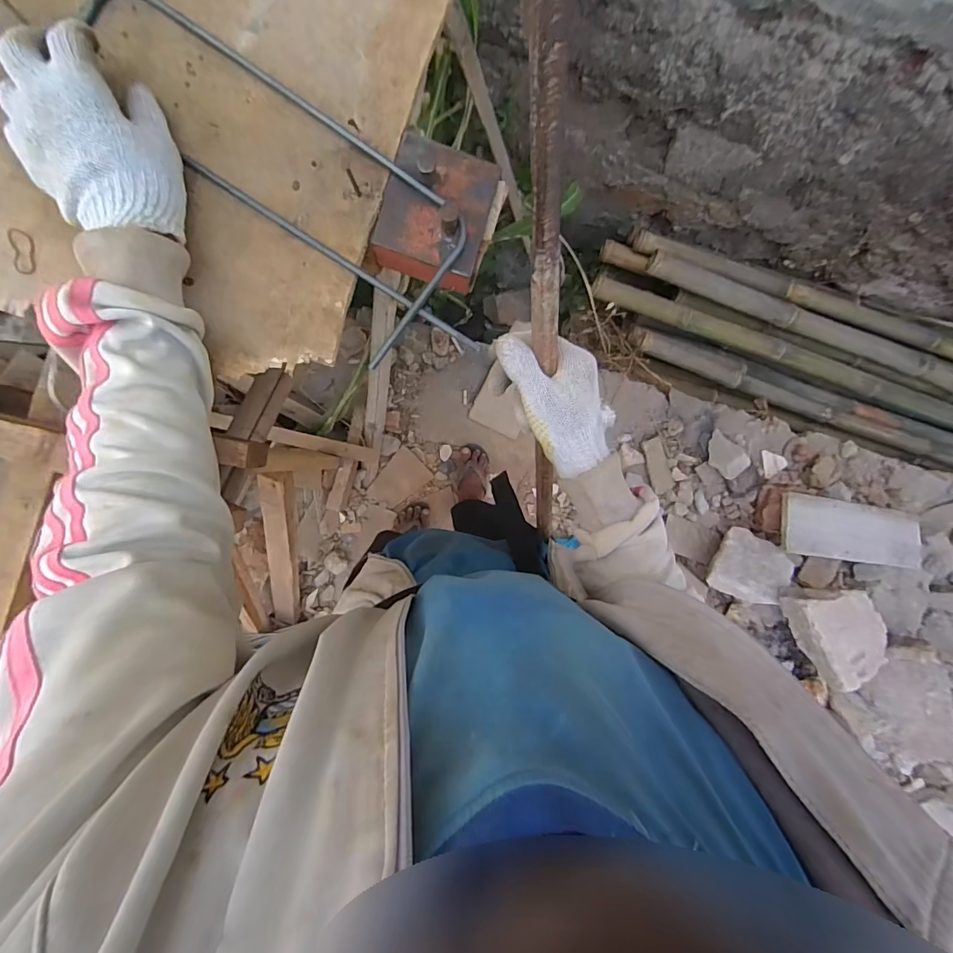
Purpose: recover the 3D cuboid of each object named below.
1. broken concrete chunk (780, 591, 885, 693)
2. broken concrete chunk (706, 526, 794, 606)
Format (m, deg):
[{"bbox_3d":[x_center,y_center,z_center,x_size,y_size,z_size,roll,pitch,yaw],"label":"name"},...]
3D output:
[{"bbox_3d":[0.995,0.428,1.245,0.213,0.078,0.297,-26,97,-3],"label":"broken concrete chunk"},{"bbox_3d":[0.806,0.272,1.346,0.072,0.196,0.197,37,81,-49],"label":"broken concrete chunk"}]

